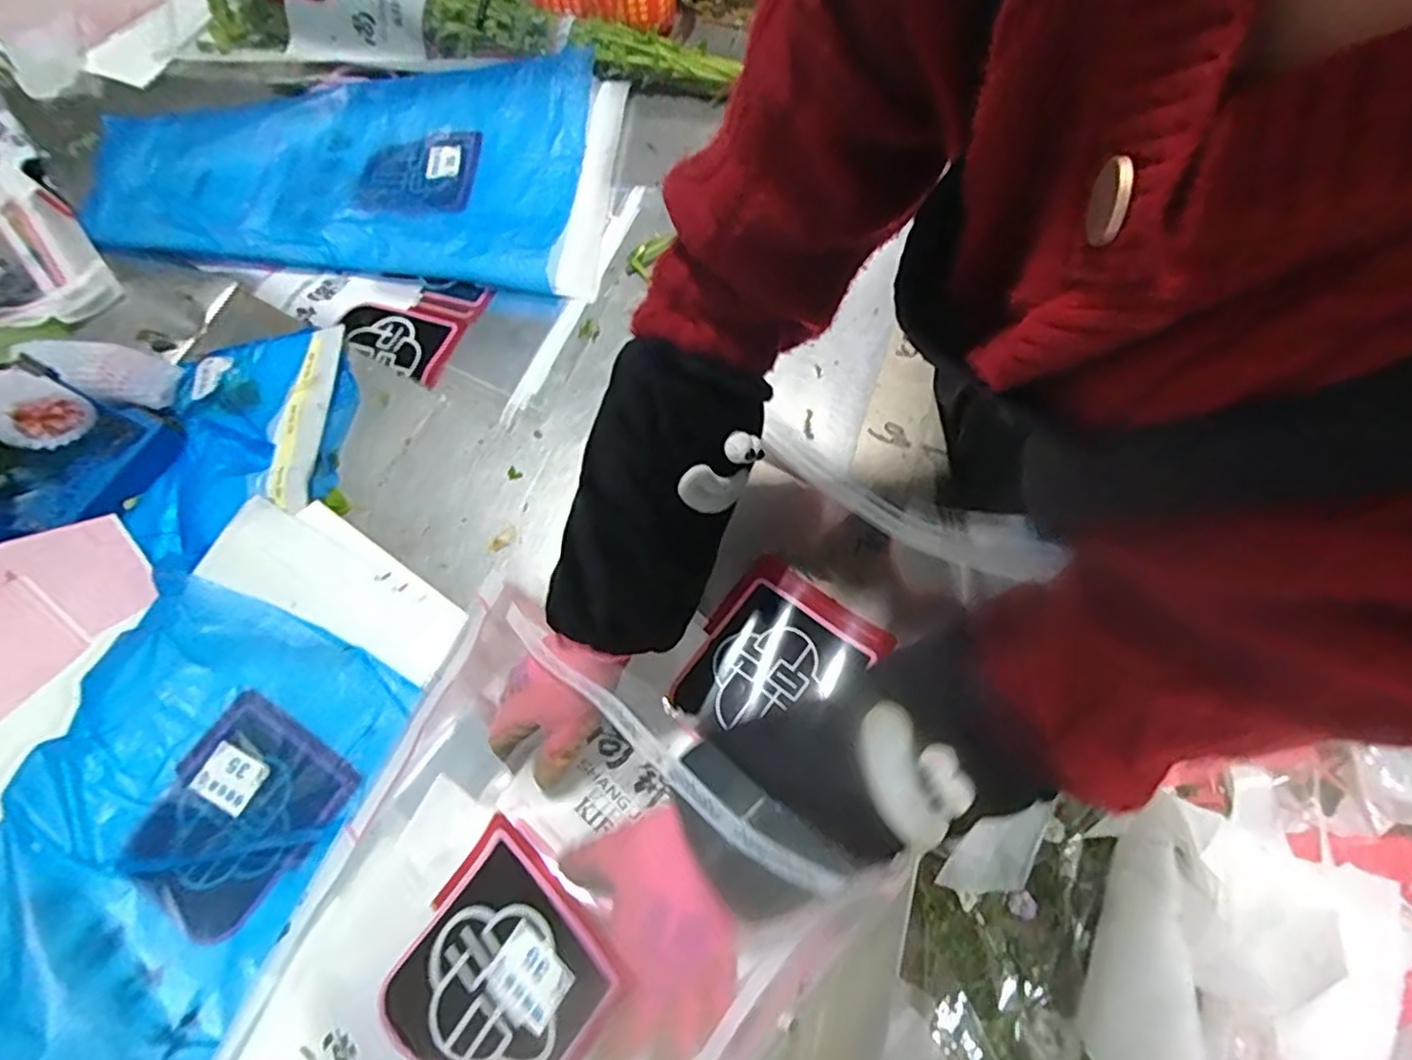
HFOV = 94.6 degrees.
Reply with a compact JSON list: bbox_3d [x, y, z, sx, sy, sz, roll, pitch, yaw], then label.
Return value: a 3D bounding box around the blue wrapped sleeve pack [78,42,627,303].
[{"bbox_3d":[-0.408,-0.426,0.748,0.626,0.036,0.336,5,66,6],"label":"blue wrapped sleeve pack"}]

